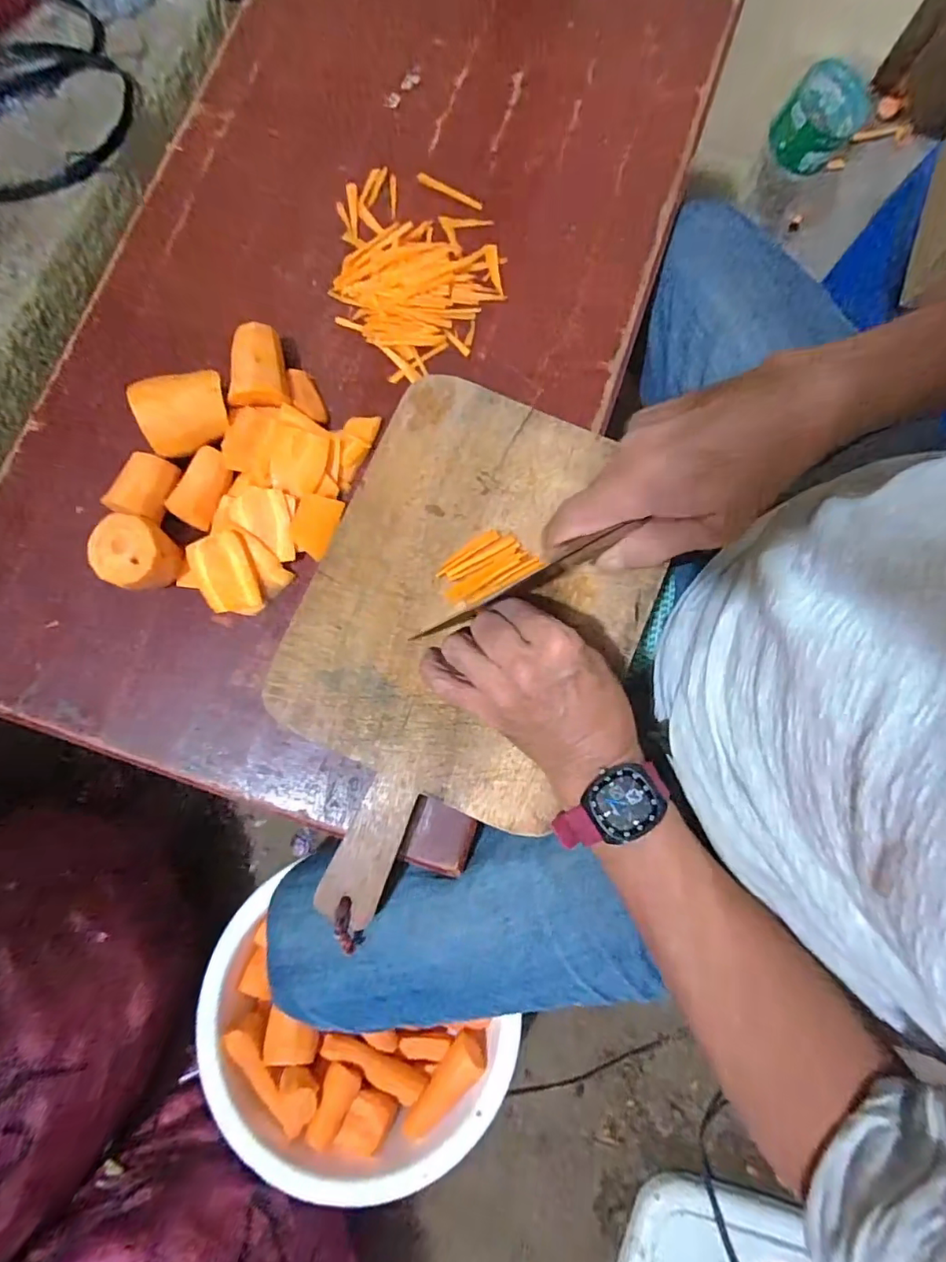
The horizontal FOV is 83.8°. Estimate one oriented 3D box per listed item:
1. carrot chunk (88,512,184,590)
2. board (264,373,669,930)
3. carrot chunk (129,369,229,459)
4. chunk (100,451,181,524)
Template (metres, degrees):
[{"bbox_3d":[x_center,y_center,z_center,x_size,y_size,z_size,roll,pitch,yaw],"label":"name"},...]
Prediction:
[{"bbox_3d":[-0.243,-0.053,0.385,0.045,0.045,0.051,-36,83,-6],"label":"carrot chunk"},{"bbox_3d":[-0.020,0.007,0.383,0.243,0.024,0.379,23,79,3],"label":"board"},{"bbox_3d":[-0.217,-0.165,0.402,0.062,0.051,0.044,-24,82,-4],"label":"carrot chunk"},{"bbox_3d":[-0.248,-0.108,0.403,0.039,0.026,0.049,17,82,2],"label":"chunk"}]

